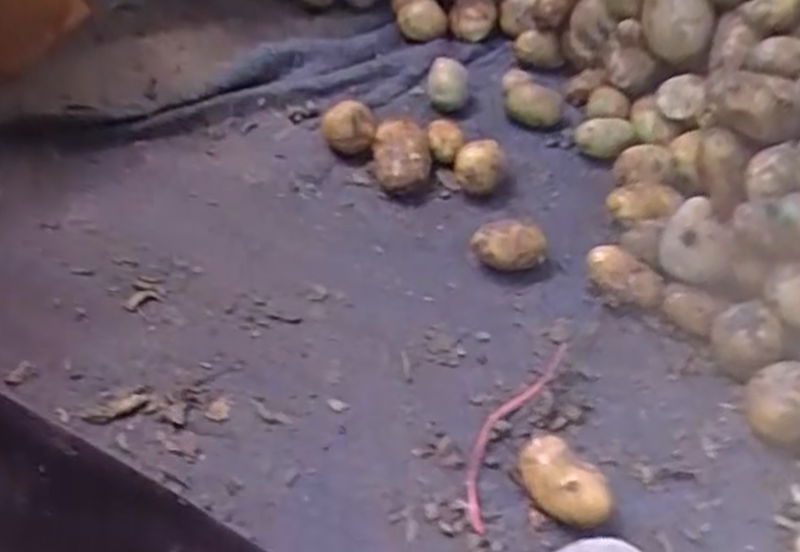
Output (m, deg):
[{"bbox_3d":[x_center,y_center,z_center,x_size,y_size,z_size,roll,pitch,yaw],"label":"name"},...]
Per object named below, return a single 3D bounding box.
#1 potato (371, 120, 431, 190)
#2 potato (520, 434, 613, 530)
[{"bbox_3d":[0.002,-0.119,0.755,0.056,0.059,0.062,9,46,1],"label":"potato"},{"bbox_3d":[0.116,0.150,0.542,0.039,0.039,0.070,-29,56,-30],"label":"potato"}]

